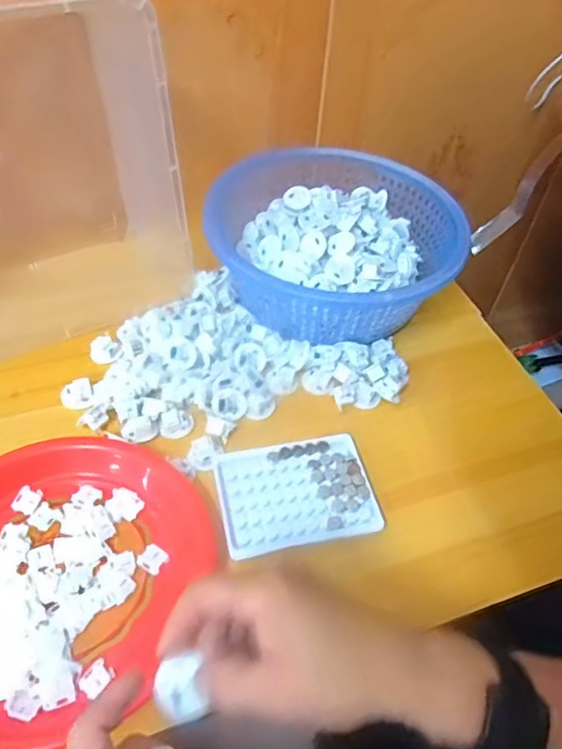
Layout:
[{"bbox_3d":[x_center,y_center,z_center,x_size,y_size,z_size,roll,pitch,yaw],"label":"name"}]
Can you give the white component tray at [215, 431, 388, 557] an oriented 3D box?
[{"bbox_3d":[0.012,0.100,0.496,0.128,0.010,0.096,-8,51,-12],"label":"white component tray"}]

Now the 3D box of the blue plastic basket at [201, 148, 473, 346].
[{"bbox_3d":[0.057,-0.140,0.647,0.262,0.097,0.255,7,49,1],"label":"blue plastic basket"}]

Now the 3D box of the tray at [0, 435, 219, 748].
[{"bbox_3d":[-0.178,0.143,0.442,0.218,0.022,0.230,3,49,-3],"label":"tray"}]

